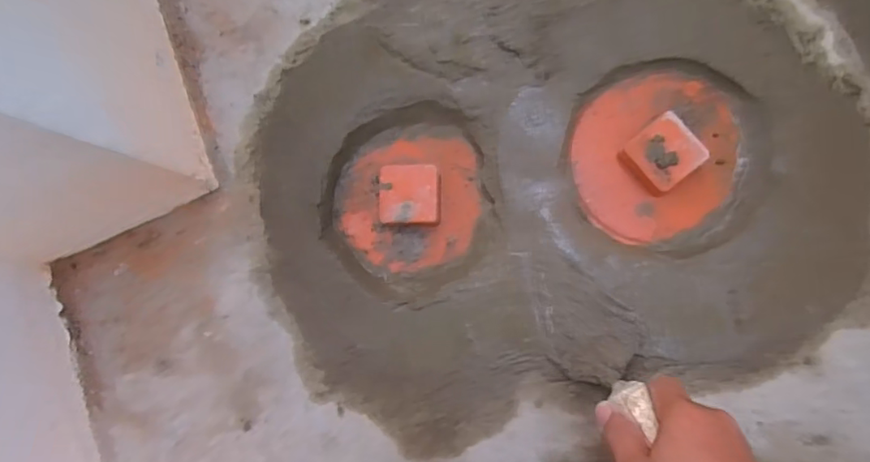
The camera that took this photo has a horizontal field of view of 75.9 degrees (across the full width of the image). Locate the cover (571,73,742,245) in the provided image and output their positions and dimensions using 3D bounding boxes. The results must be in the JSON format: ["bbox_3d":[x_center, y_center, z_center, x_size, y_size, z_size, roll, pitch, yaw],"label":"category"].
[{"bbox_3d":[0.208,-0.072,0.521,0.152,0.031,0.148,-1,84,7],"label":"cover"}]

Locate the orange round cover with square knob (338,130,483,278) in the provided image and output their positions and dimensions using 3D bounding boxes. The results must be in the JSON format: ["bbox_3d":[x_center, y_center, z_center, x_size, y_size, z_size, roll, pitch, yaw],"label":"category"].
[{"bbox_3d":[-0.028,-0.028,0.552,0.144,0.025,0.132,-1,84,7],"label":"orange round cover with square knob"}]

